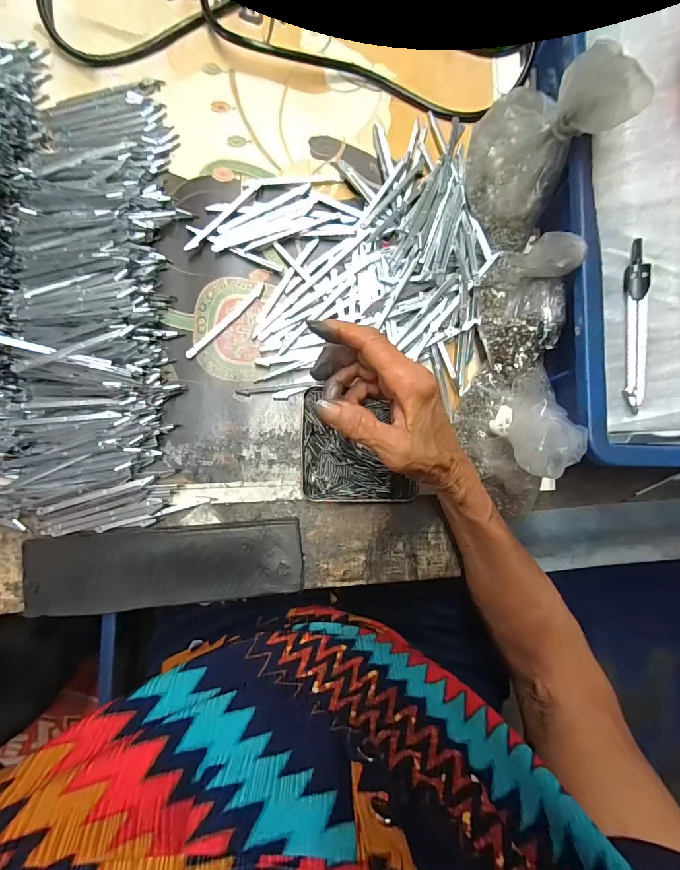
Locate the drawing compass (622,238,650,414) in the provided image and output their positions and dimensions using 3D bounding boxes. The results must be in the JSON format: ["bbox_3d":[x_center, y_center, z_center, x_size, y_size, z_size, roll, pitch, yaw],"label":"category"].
[{"bbox_3d":[0.204,-0.075,0.265,0.013,0.004,0.115,1,91,28],"label":"drawing compass"}]

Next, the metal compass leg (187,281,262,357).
[{"bbox_3d":[-0.098,-0.099,0.331,0.007,0.004,0.091,44,85,1],"label":"metal compass leg"}]

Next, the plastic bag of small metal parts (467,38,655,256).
[{"bbox_3d":[0.137,-0.216,0.281,0.056,0.109,0.101,-40,88,-5],"label":"plastic bag of small metal parts"}]

